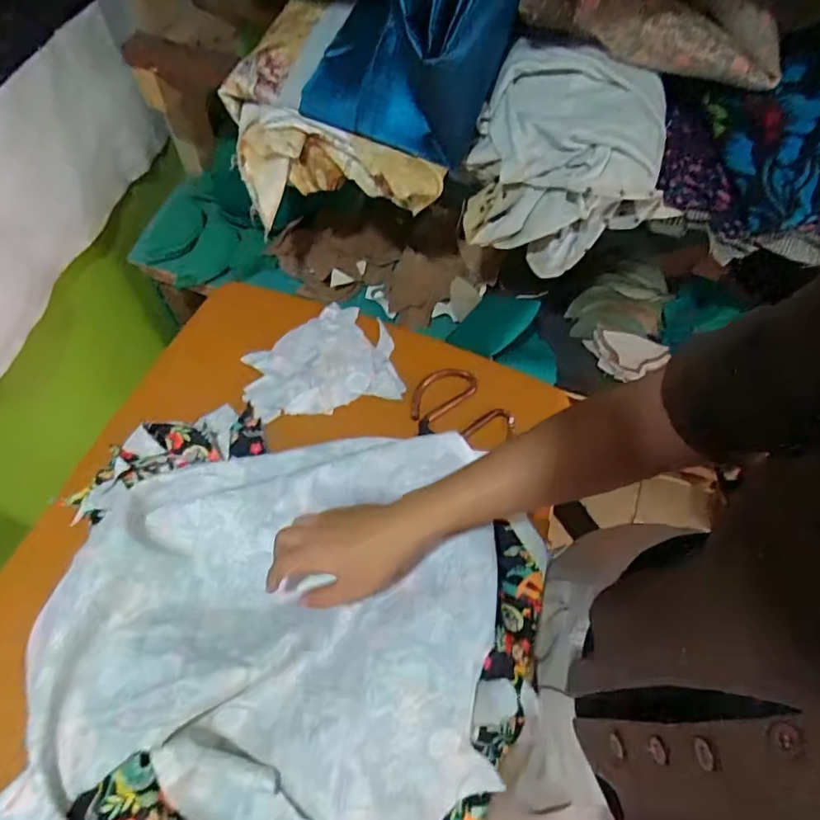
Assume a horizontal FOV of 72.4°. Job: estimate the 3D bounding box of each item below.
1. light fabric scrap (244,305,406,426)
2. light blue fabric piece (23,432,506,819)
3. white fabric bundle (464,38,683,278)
[{"bbox_3d":[-0.108,-0.062,0.672,0.175,0.014,0.142,-9,63,-8],"label":"light fabric scrap"},{"bbox_3d":[-0.112,0.187,0.482,0.360,0.071,0.357,0,62,-3],"label":"light blue fabric piece"},{"bbox_3d":[0.167,-0.255,0.587,0.200,0.162,0.127,8,62,1],"label":"white fabric bundle"}]

